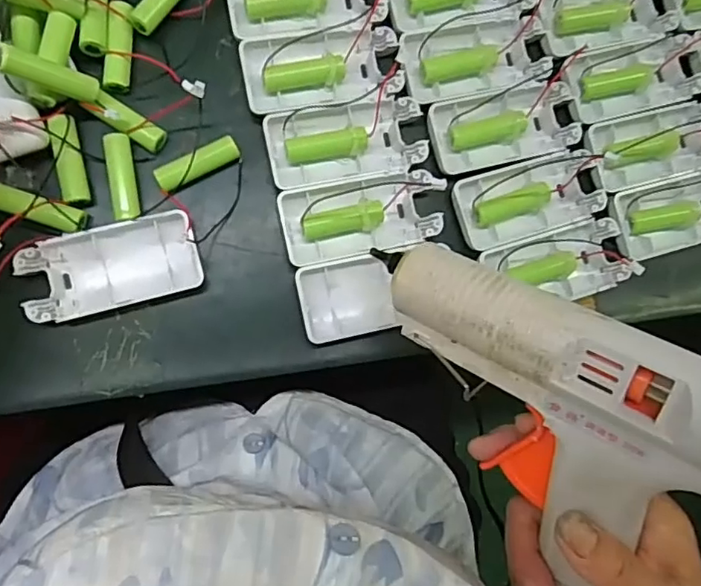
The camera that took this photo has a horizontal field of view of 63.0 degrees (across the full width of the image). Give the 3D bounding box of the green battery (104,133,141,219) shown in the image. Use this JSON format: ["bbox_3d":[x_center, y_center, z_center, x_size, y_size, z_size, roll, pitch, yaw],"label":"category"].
[{"bbox_3d":[-0.130,-0.066,0.326,0.014,0.012,0.049,-8,88,-6],"label":"green battery"}]

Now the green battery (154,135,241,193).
[{"bbox_3d":[-0.089,-0.075,0.334,0.049,0.016,0.015,-30,91,-6],"label":"green battery"}]

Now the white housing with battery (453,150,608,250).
[{"bbox_3d":[0.112,-0.059,0.360,0.094,0.020,0.044,-17,89,-6],"label":"white housing with battery"}]

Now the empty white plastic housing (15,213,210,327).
[{"bbox_3d":[-0.133,-0.015,0.322,0.093,0.017,0.046,-15,89,-6],"label":"empty white plastic housing"}]

